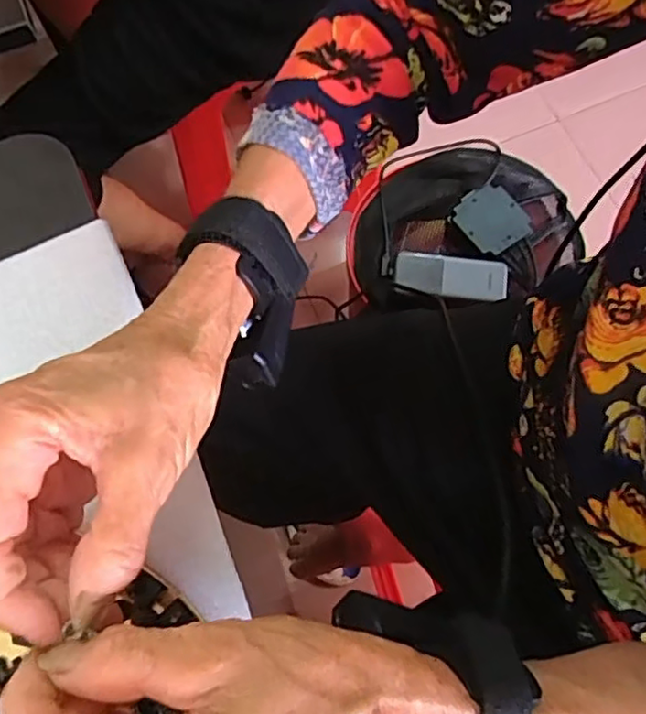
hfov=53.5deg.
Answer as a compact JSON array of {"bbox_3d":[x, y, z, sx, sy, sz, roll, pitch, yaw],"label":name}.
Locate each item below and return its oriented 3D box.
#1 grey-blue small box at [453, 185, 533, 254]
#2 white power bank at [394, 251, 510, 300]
[{"bbox_3d":[0.198,-0.166,0.769,0.072,0.014,0.085,-33,74,-10],"label":"grey-blue small box"},{"bbox_3d":[0.150,-0.095,0.751,0.128,0.013,0.048,7,71,3],"label":"white power bank"}]

